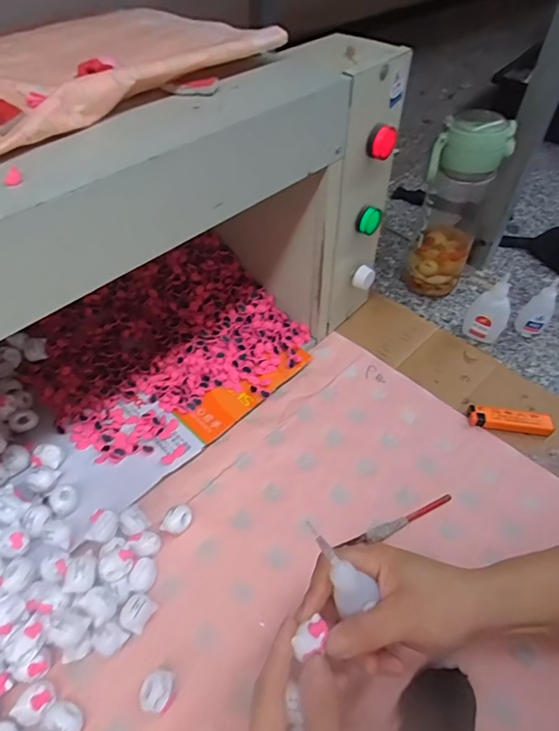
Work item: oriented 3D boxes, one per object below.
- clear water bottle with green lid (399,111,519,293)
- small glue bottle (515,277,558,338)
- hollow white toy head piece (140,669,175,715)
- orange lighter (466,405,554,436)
[{"bbox_3d":[0.218,-0.194,0.583,0.078,0.221,0.072,16,50,13],"label":"clear water bottle with green lid"},{"bbox_3d":[0.326,-0.077,0.572,0.034,0.069,0.038,30,59,21],"label":"small glue bottle"},{"bbox_3d":[-0.084,0.225,0.319,0.021,0.016,0.025,-4,53,-3],"label":"hollow white toy head piece"},{"bbox_3d":[0.243,0.056,0.483,0.081,0.014,0.025,8,54,7],"label":"orange lighter"}]

